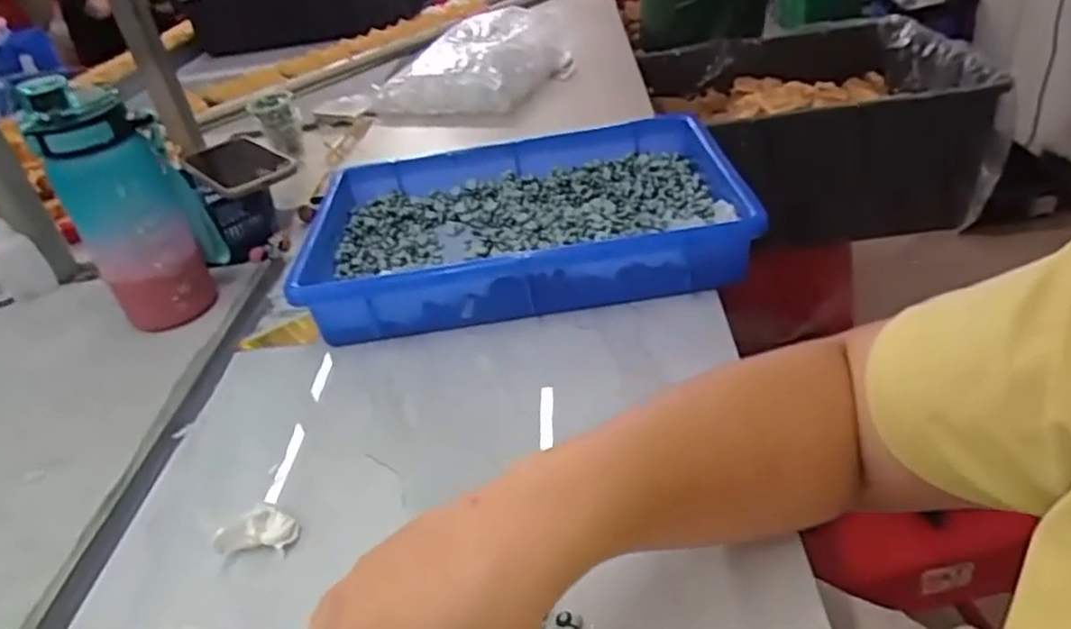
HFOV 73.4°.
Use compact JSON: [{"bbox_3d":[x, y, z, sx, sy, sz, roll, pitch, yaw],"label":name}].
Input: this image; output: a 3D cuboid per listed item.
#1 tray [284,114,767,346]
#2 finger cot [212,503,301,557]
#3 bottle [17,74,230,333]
[{"bbox_3d":[-0.014,-0.082,0.644,0.355,0.068,0.237,-7,34,1],"label":"tray"},{"bbox_3d":[-0.161,0.124,0.418,0.043,0.015,0.028,-7,34,0],"label":"finger cot"},{"bbox_3d":[-0.340,-0.088,0.610,0.065,0.209,0.083,-2,34,11],"label":"bottle"}]

